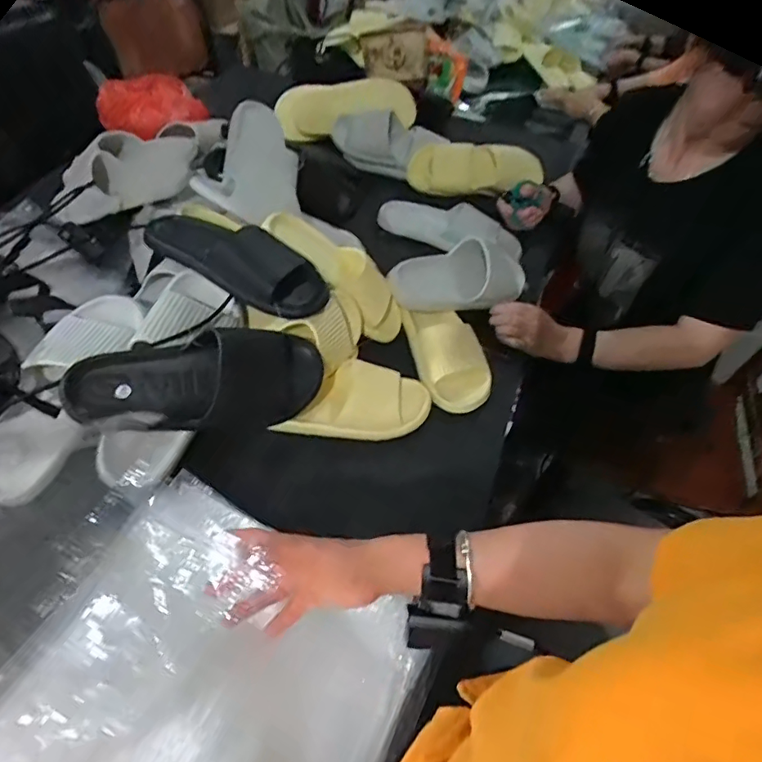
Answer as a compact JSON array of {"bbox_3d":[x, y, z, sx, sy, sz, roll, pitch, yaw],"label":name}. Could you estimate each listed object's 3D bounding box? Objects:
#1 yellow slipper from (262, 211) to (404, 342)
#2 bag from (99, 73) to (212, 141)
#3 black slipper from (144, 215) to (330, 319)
[{"bbox_3d":[-0.065,-0.167,0.800,0.249,0.064,0.092,42,56,3],"label":"yellow slipper"},{"bbox_3d":[-0.512,-0.602,1.152,0.303,0.100,0.127,15,49,24],"label":"bag"},{"bbox_3d":[-0.197,-0.170,0.700,0.275,0.059,0.101,29,53,17],"label":"black slipper"}]

